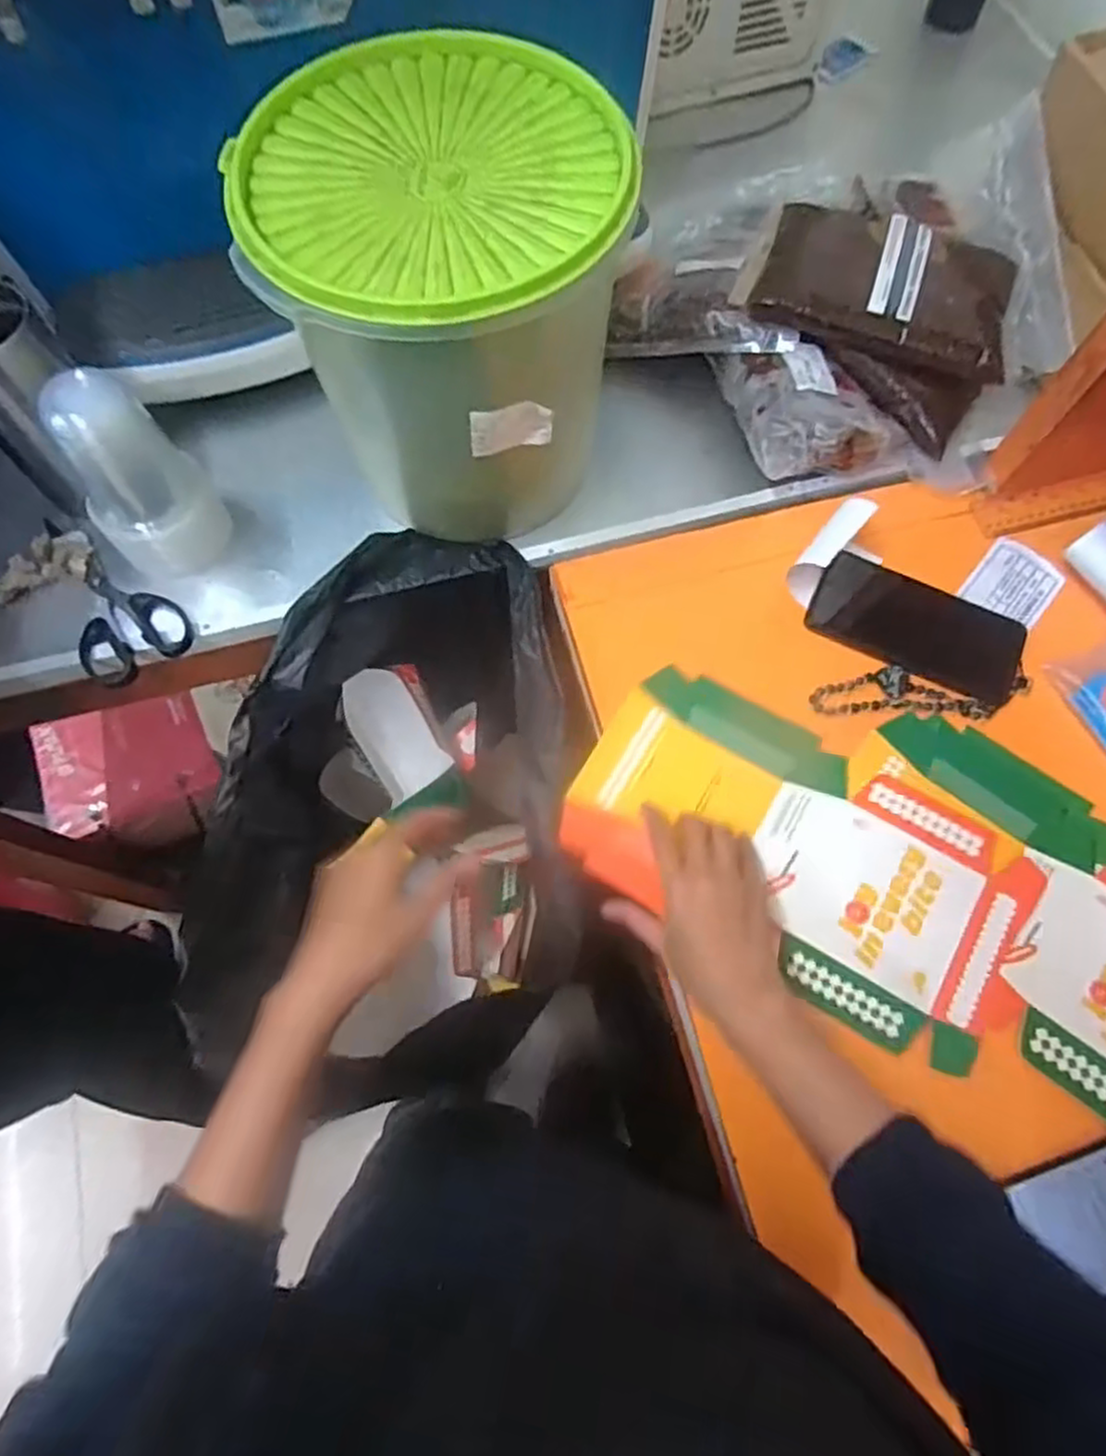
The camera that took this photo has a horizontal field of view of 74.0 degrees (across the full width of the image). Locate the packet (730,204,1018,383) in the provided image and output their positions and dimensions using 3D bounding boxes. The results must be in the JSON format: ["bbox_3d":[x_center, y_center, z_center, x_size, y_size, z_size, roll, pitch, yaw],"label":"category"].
[{"bbox_3d":[0.283,-0.384,0.629,0.218,0.047,0.141,21,71,8],"label":"packet"}]

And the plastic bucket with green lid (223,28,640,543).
[{"bbox_3d":[-0.072,-0.308,0.559,0.232,0.234,0.229,0,69,0],"label":"plastic bucket with green lid"}]

